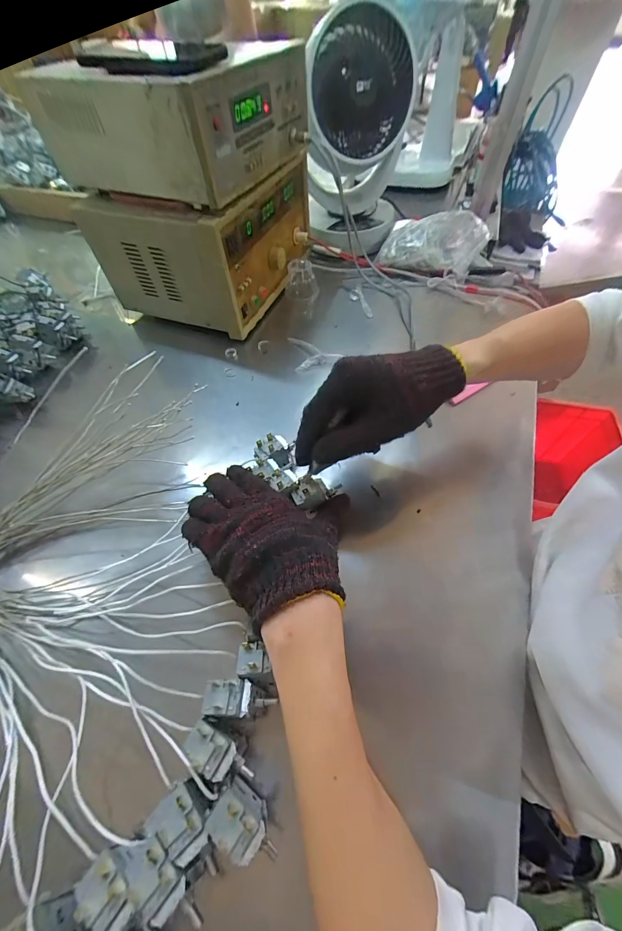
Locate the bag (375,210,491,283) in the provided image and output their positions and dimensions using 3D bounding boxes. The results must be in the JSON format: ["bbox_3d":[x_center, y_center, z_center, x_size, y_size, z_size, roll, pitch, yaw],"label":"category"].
[{"bbox_3d":[0.242,-0.436,0.651,0.197,0.072,0.121,15,58,12],"label":"bag"}]

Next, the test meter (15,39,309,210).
[{"bbox_3d":[-0.182,-0.473,0.456,0.297,0.113,0.253,22,60,16],"label":"test meter"}]

